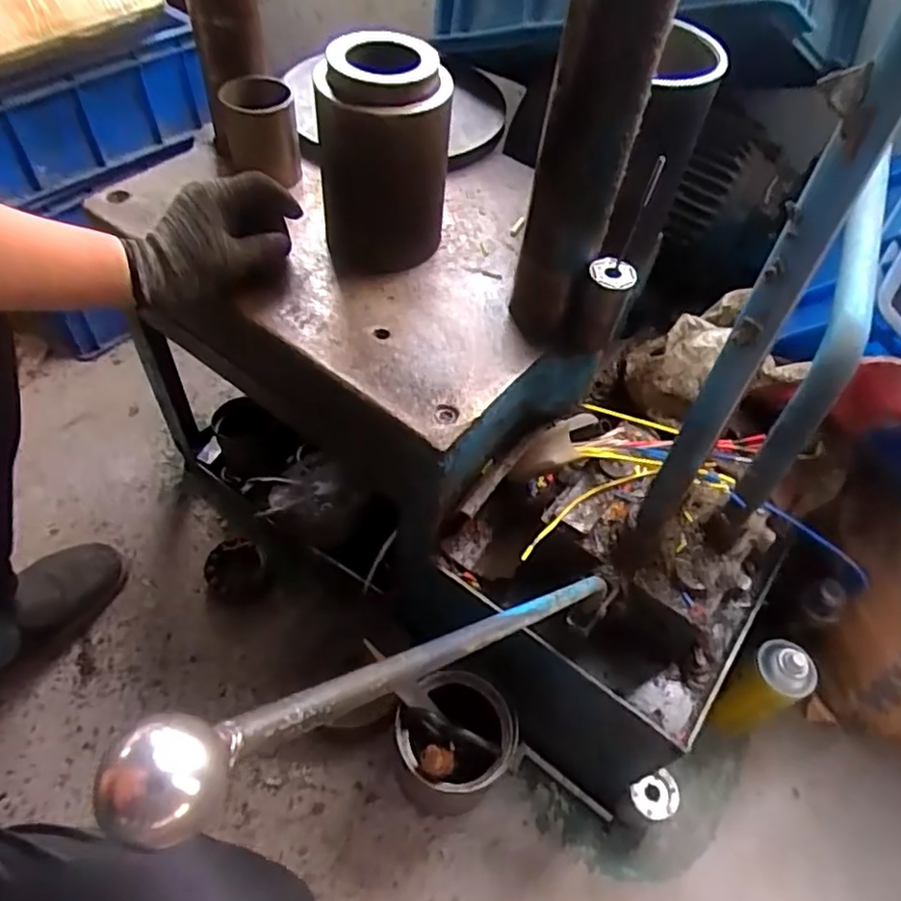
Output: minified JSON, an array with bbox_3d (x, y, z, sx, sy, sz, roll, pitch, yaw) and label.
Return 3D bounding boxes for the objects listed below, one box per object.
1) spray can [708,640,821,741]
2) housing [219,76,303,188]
[{"bbox_3d":[0.352,0.279,0.769,0.068,0.178,0.069,13,56,2],"label":"spray can"},{"bbox_3d":[-0.194,-0.328,0.675,0.067,0.086,0.077,-12,54,-14],"label":"housing"}]

